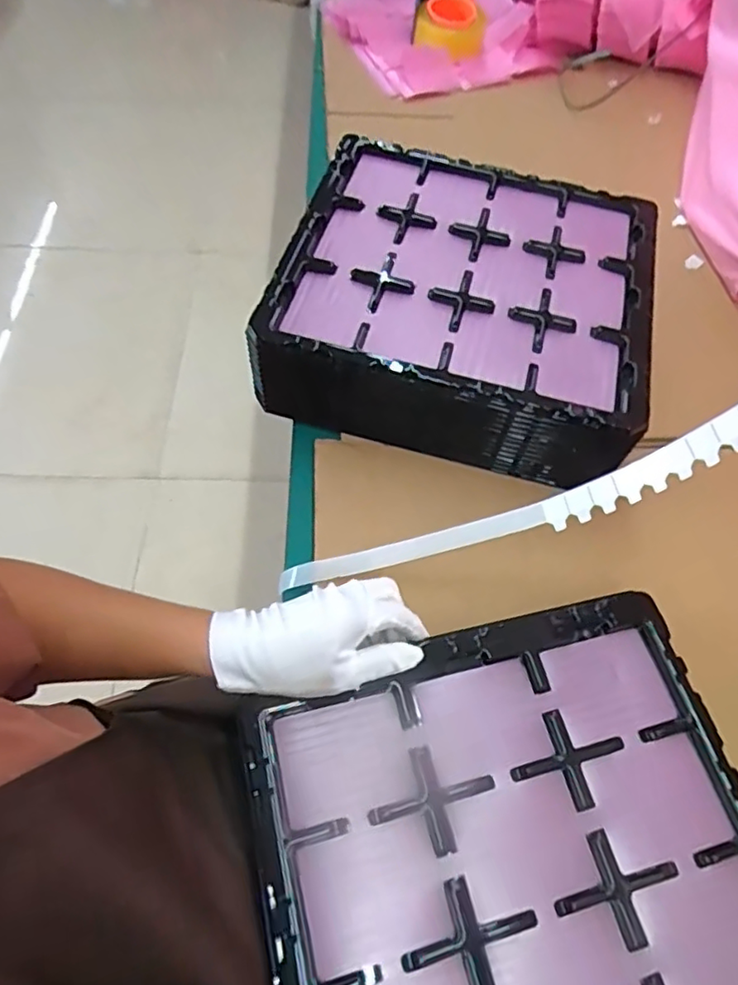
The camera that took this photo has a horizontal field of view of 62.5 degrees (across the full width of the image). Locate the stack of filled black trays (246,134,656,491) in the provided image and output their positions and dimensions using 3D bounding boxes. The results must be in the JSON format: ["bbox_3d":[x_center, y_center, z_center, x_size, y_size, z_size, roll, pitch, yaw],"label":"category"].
[{"bbox_3d":[0.105,-0.212,0.664,0.371,0.139,0.348,15,61,5],"label":"stack of filled black trays"}]

